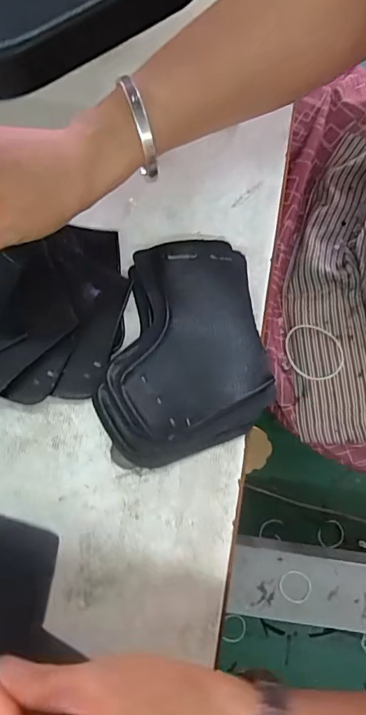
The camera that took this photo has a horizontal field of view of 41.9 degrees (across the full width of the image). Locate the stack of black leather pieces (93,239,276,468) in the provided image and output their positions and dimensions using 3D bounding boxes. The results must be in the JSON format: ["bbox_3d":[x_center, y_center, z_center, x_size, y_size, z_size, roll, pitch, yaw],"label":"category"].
[{"bbox_3d":[-0.003,-0.006,0.315,0.109,0.017,0.137,-10,78,-3],"label":"stack of black leather pieces"}]

